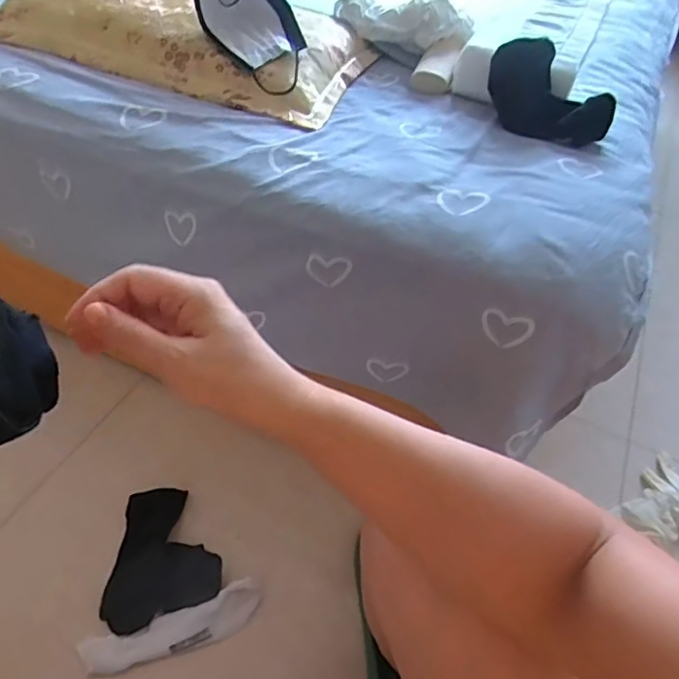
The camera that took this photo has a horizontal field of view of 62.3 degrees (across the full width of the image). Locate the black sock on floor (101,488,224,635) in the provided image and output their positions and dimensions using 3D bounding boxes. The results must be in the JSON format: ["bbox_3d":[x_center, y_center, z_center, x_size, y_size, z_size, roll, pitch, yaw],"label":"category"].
[{"bbox_3d":[-0.247,0.286,0.757,0.143,0.016,0.169,-15,50,-20],"label":"black sock on floor"}]

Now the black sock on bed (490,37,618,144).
[{"bbox_3d":[0.242,-0.288,0.651,0.149,0.083,0.056,28,50,18],"label":"black sock on bed"}]

